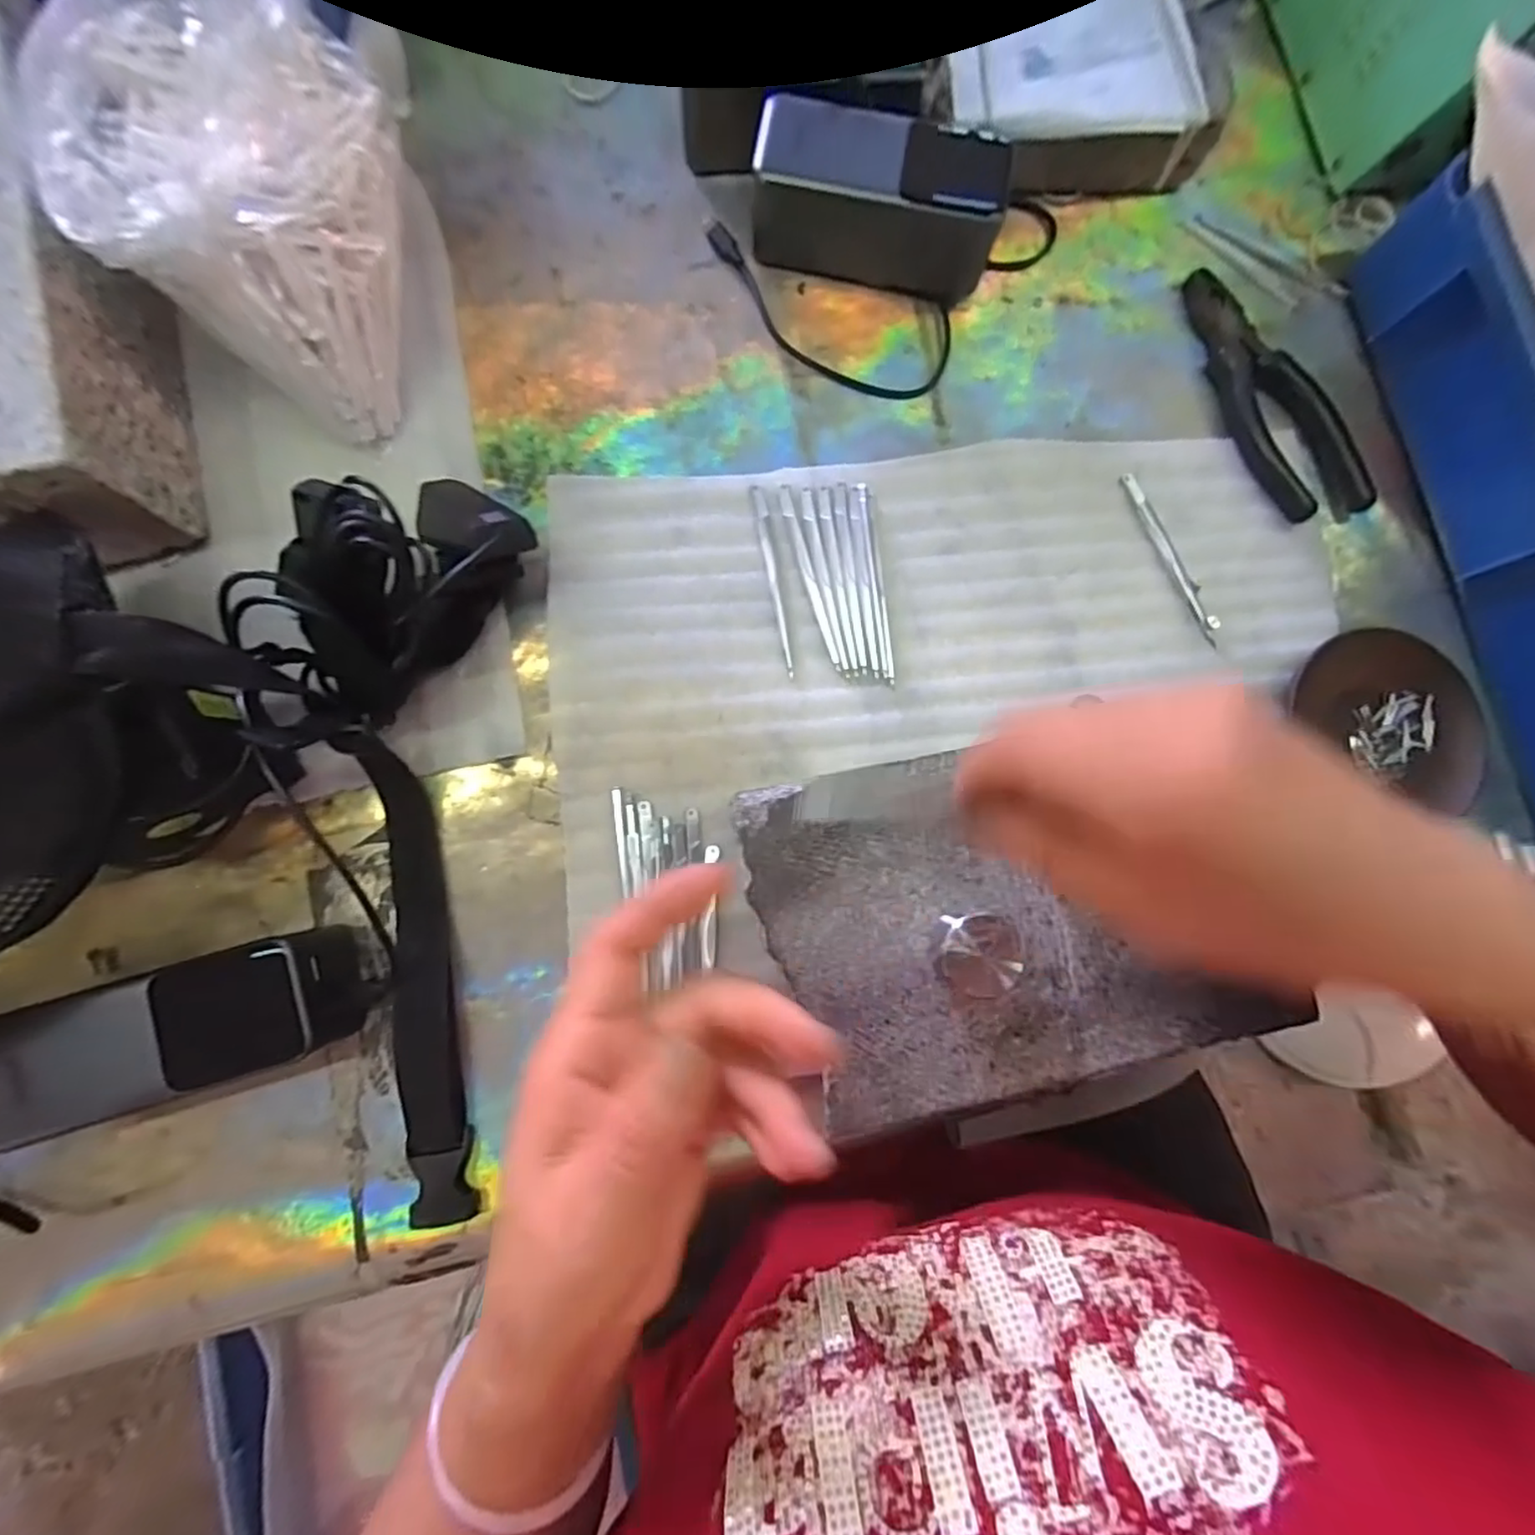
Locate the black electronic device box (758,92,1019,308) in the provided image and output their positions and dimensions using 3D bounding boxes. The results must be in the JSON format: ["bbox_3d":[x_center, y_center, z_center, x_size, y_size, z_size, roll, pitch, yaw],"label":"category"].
[{"bbox_3d":[0.059,-0.307,0.362,0.130,0.055,0.056,10,83,-3],"label":"black electronic device box"}]

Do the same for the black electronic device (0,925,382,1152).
[{"bbox_3d":[-0.253,0.113,0.294,0.138,0.053,0.053,-16,85,-5],"label":"black electronic device"}]

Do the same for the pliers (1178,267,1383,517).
[{"bbox_3d":[0.285,-0.213,0.383,0.052,0.014,0.163,-28,86,-6],"label":"pliers"}]

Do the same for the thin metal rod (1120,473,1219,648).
[{"bbox_3d":[0.227,-0.118,0.374,0.010,0.007,0.106,-24,85,-6],"label":"thin metal rod"}]

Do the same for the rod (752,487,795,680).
[{"bbox_3d":[0.004,-0.101,0.360,0.006,0.004,0.107,-10,84,-5],"label":"rod"}]

